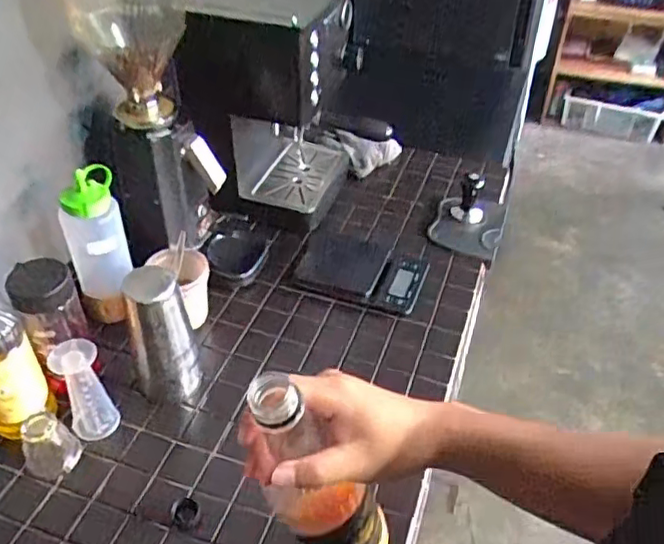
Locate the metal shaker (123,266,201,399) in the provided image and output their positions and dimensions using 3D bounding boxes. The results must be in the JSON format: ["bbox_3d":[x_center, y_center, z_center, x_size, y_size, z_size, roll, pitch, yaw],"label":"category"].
[{"bbox_3d":[-0.205,0.084,0.755,0.069,0.192,0.063,-11,42,-13],"label":"metal shaker"}]

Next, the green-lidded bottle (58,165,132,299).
[{"bbox_3d":[-0.319,-0.048,0.836,0.076,0.177,0.062,-17,44,-21],"label":"green-lidded bottle"}]

